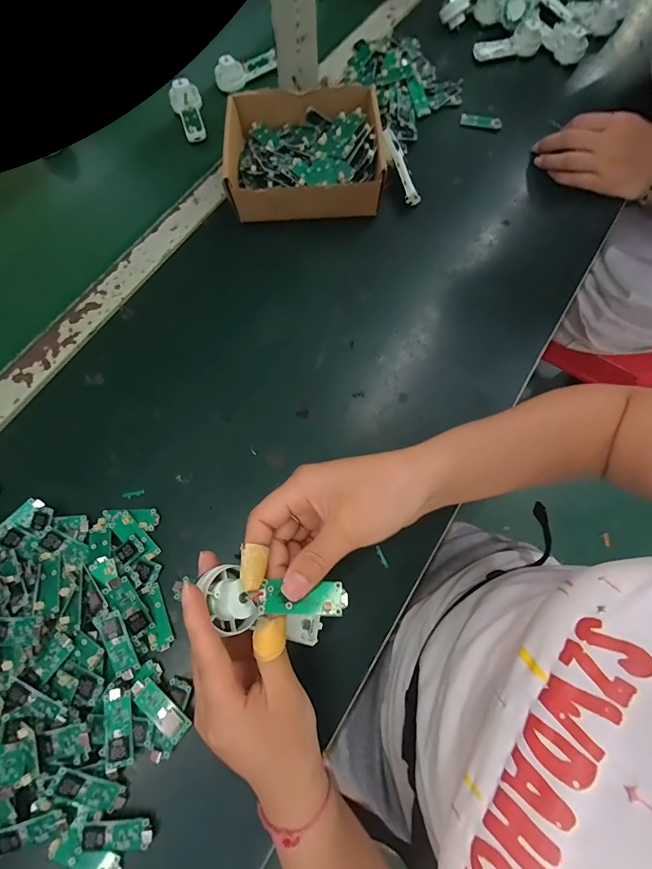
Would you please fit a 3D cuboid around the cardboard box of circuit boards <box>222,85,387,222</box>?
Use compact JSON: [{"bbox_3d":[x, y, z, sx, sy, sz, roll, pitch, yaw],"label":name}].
[{"bbox_3d":[-0.024,-0.317,0.440,0.172,0.054,0.161,-2,72,-1],"label":"cardboard box of circuit boards"}]

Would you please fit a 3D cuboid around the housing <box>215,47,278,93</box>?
[{"bbox_3d":[-0.115,-0.494,0.521,0.072,0.037,0.022,-24,39,-16],"label":"housing"}]

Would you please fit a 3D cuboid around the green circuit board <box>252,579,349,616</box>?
[{"bbox_3d":[-0.014,0.093,0.220,0.053,0.009,0.019,4,54,-3],"label":"green circuit board"}]

